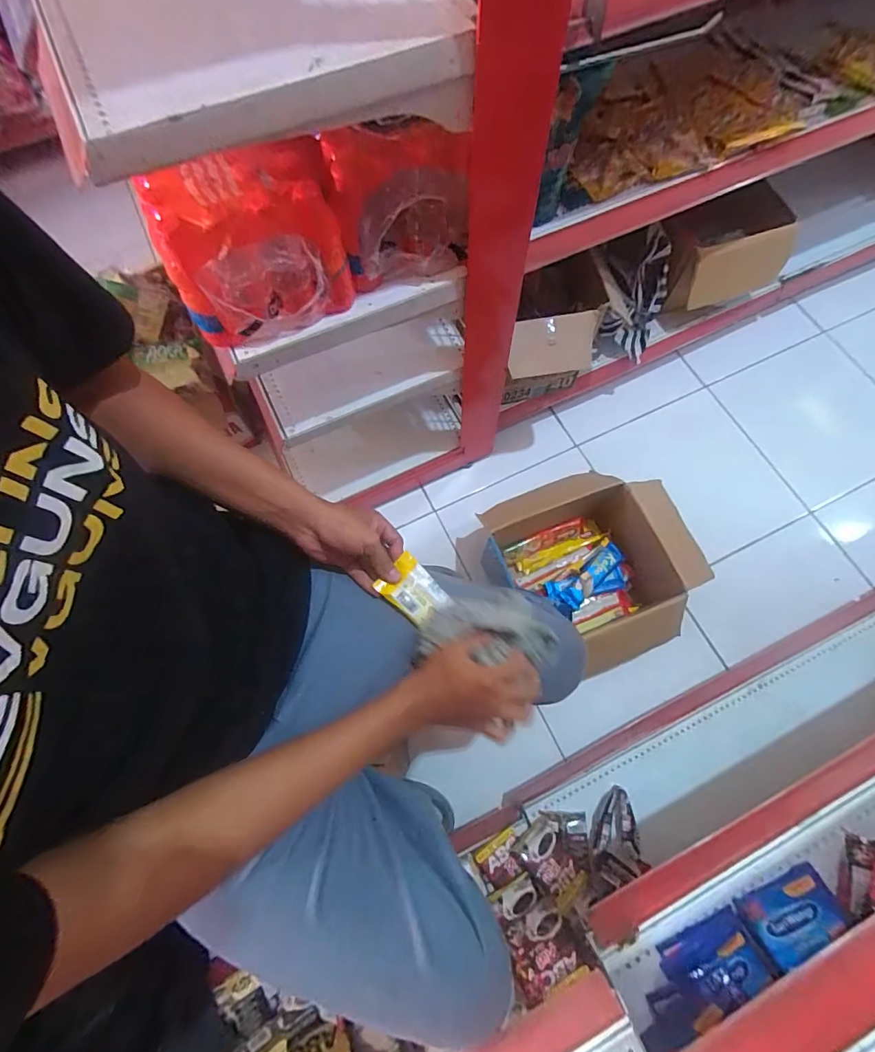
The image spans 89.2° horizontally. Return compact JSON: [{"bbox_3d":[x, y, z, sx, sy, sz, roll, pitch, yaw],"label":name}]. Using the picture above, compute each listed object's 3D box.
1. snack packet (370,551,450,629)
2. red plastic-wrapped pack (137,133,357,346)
[{"bbox_3d":[-0.025,0.072,0.488,0.067,0.012,0.053,38,75,13],"label":"snack packet"},{"bbox_3d":[-0.206,-0.317,0.516,0.188,0.134,0.115,-16,71,-5],"label":"red plastic-wrapped pack"}]

